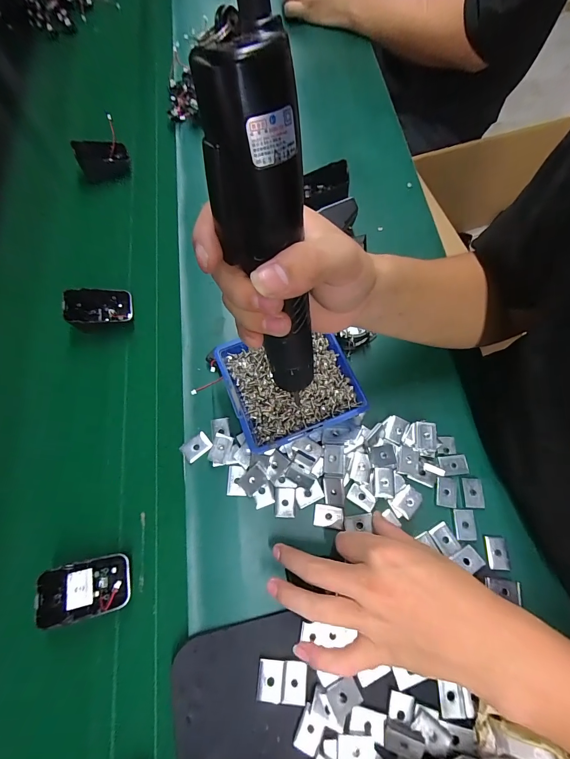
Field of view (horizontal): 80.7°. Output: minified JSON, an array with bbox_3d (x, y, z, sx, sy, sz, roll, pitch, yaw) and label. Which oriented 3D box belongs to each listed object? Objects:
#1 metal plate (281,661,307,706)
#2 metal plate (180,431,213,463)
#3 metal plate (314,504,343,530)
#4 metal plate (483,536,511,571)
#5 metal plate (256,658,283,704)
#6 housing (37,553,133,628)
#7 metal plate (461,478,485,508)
[{"bbox_3d":[0.008,0.251,0.276,0.020,0.004,0.028,6,65,-5],"label":"metal plate"},{"bbox_3d":[-0.091,0.069,0.343,0.028,0.004,0.022,-38,75,-16],"label":"metal plate"},{"bbox_3d":[0.043,0.134,0.327,0.029,0.004,0.020,9,68,1],"label":"metal plate"},{"bbox_3d":[0.200,0.164,0.318,0.022,0.004,0.028,6,63,4],"label":"metal plate"},{"bbox_3d":[-0.012,0.248,0.278,0.020,0.009,0.026,6,68,0],"label":"metal plate"},{"bbox_3d":[-0.171,0.181,0.291,0.068,0.027,0.043,-9,69,-6],"label":"housing"},{"bbox_3d":[0.188,0.113,0.335,0.019,0.004,0.028,3,68,-1],"label":"metal plate"}]

